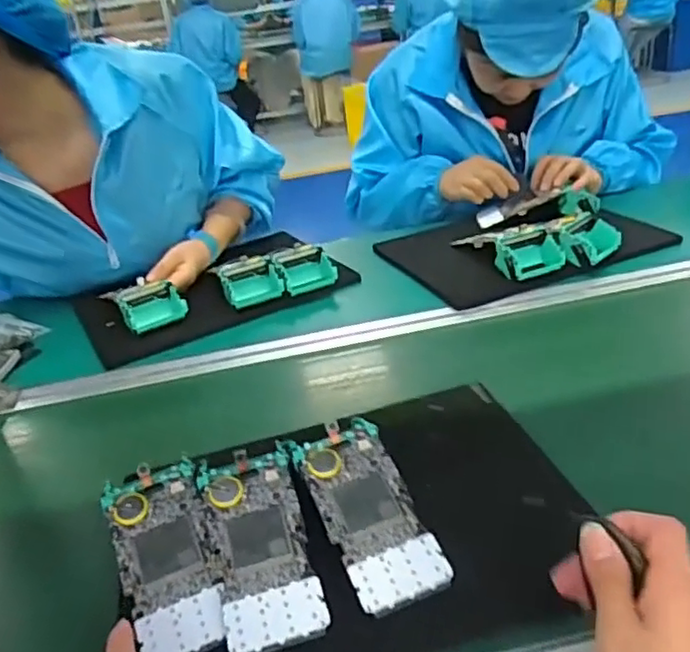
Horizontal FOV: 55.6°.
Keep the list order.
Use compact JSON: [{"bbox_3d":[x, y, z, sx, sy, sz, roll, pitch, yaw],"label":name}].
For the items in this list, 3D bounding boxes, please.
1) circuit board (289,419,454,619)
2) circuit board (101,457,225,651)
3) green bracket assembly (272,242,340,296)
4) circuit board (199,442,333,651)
[{"bbox_3d":[0.017,0.131,0.472,0.066,0.004,0.139,-16,50,-16],"label":"circuit board"},{"bbox_3d":[-0.124,0.159,0.455,0.064,0.008,0.139,-16,48,-16],"label":"circuit board"},{"bbox_3d":[-0.054,-0.078,0.856,0.076,0.039,0.058,-18,27,-20],"label":"green bracket assembly"},{"bbox_3d":[-0.059,0.150,0.458,0.064,0.007,0.142,-13,47,-11],"label":"circuit board"}]

